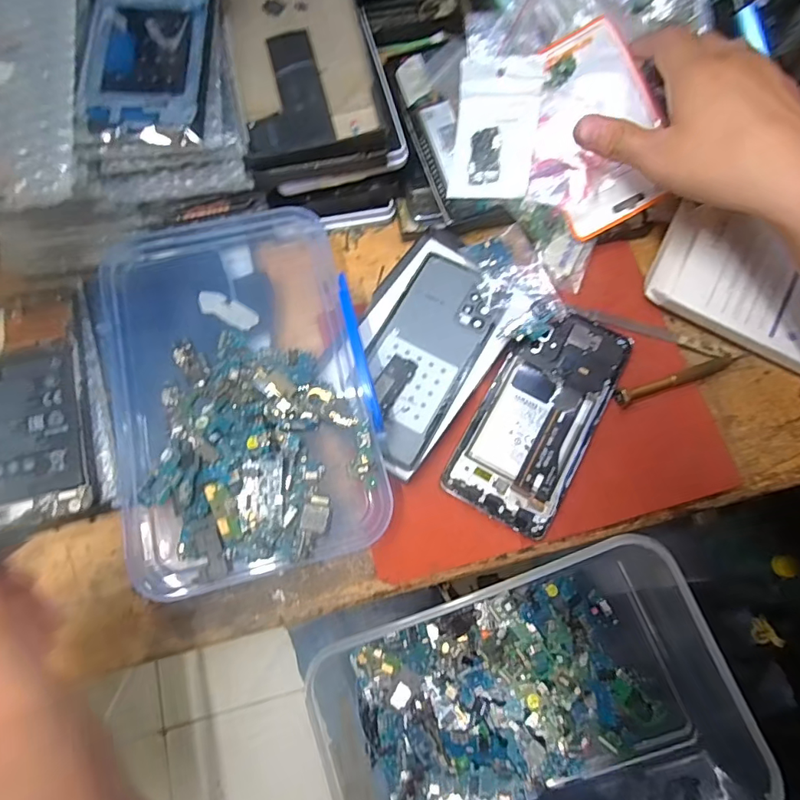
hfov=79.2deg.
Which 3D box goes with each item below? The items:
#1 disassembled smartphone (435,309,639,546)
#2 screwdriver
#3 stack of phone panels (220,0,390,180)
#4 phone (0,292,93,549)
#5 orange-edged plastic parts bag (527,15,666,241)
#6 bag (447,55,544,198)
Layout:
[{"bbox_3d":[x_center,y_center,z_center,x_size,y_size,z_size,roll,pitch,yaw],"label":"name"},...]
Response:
[{"bbox_3d":[0.097,0.008,0.339,0.076,0.011,0.158,29,76,8],"label":"disassembled smartphone"},{"bbox_3d":[0.206,-0.017,0.348,0.110,0.010,0.011,-17,75,-5],"label":"screwdriver"},{"bbox_3d":[-0.069,-0.242,0.353,0.099,0.021,0.164,-12,79,-2],"label":"stack of phone panels"},{"bbox_3d":[-0.252,0.007,0.327,0.071,0.009,0.165,-11,77,-11],"label":"phone"},{"bbox_3d":[0.134,-0.193,0.350,0.098,0.012,0.133,-29,93,4],"label":"orange-edged plastic parts bag"},{"bbox_3d":[0.069,-0.198,0.356,0.059,0.009,0.092,10,102,16],"label":"bag"}]

